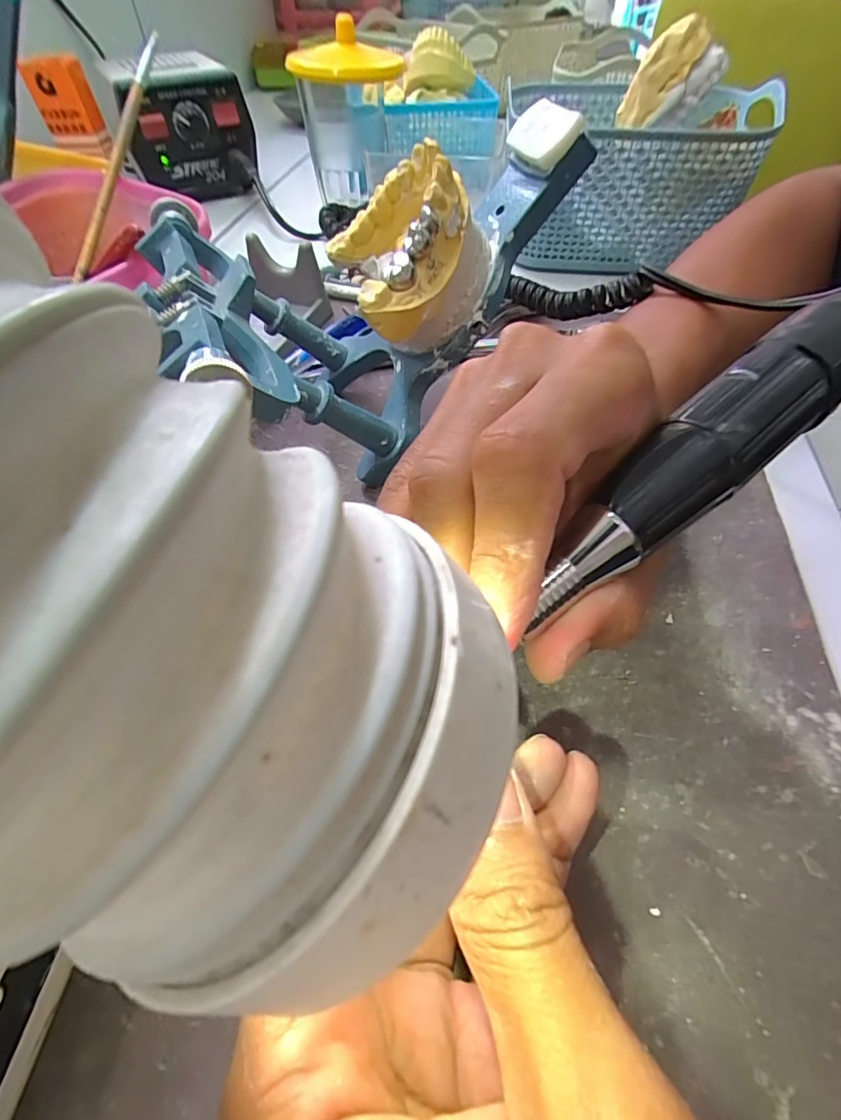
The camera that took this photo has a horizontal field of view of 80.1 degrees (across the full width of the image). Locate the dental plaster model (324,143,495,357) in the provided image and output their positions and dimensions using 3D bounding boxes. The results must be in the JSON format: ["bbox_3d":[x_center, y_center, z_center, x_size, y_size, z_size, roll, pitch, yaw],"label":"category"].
[{"bbox_3d":[-0.005,-0.116,0.197,0.057,0.041,0.065,34,99,46],"label":"dental plaster model"}]

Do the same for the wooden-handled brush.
[{"bbox_3d":[-0.163,-0.224,0.271,0.011,0.007,0.165,5,77,4],"label":"wooden-handled brush"}]

